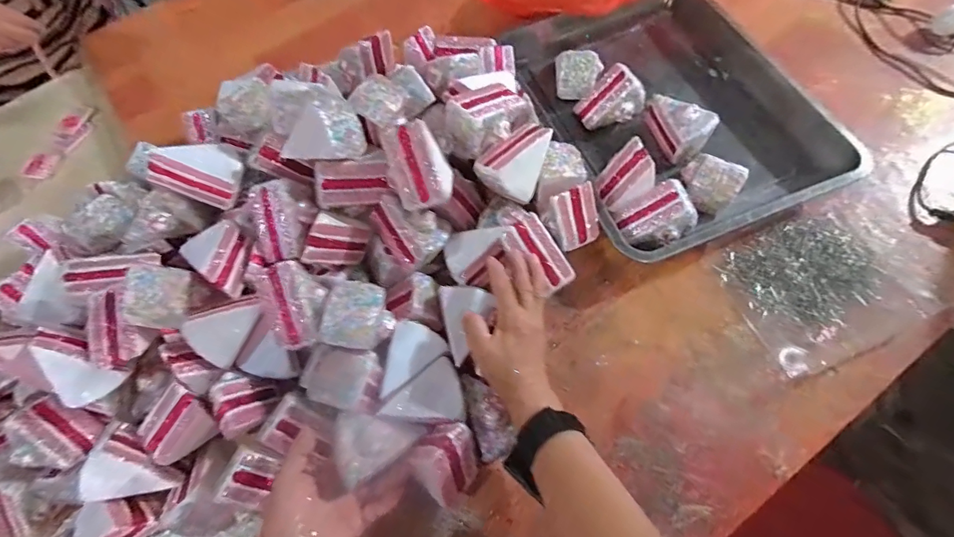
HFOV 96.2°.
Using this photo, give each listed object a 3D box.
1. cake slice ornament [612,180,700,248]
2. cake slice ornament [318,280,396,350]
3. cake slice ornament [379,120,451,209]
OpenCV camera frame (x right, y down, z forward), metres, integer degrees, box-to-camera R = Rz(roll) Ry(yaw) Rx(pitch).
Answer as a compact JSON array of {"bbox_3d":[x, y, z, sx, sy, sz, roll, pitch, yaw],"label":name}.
[{"bbox_3d":[0.221,-0.063,0.523,0.079,0.062,0.064,-22,67,-4],"label":"cake slice ornament"},{"bbox_3d":[-0.124,0.054,0.451,0.062,0.047,0.069,10,68,9],"label":"cake slice ornament"},{"bbox_3d":[-0.068,-0.115,0.475,0.064,0.090,0.049,-18,20,8],"label":"cake slice ornament"}]

